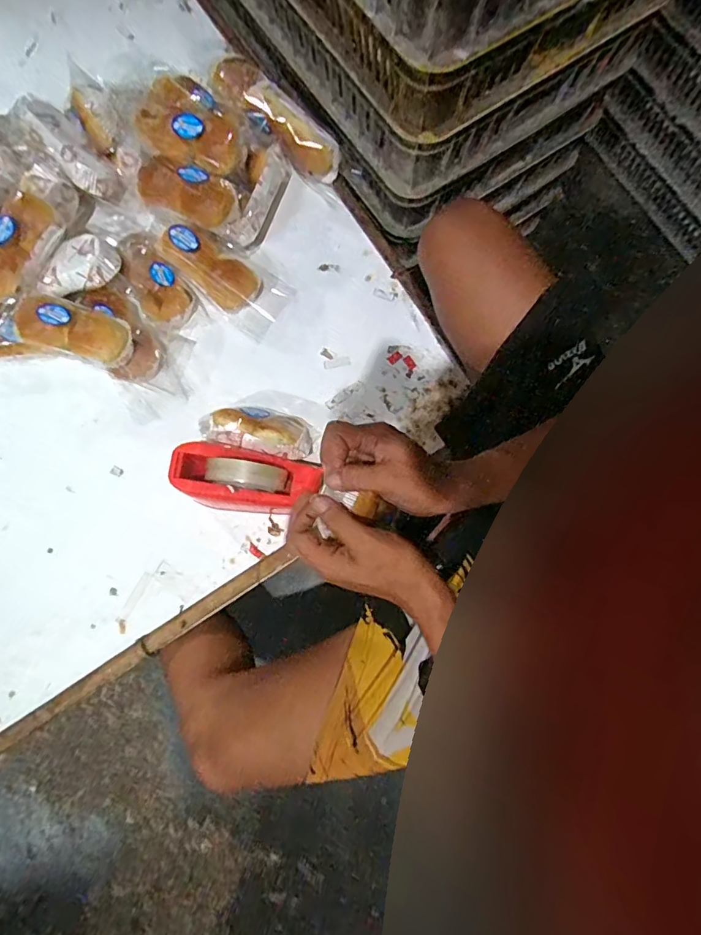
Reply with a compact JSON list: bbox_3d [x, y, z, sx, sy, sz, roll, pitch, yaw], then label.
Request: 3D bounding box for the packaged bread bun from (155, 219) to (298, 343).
[{"bbox_3d":[-0.175,-0.266,0.647,0.180,0.038,0.093,34,81,-17],"label":"packaged bread bun"}]

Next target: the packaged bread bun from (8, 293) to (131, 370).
[{"bbox_3d":[-0.345,-0.175,0.588,0.137,0.033,0.067,18,80,-9],"label":"packaged bread bun"}]

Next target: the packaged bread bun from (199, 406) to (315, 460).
[{"bbox_3d":[-0.117,-0.049,0.615,0.142,0.069,0.066,13,81,3],"label":"packaged bread bun"}]

